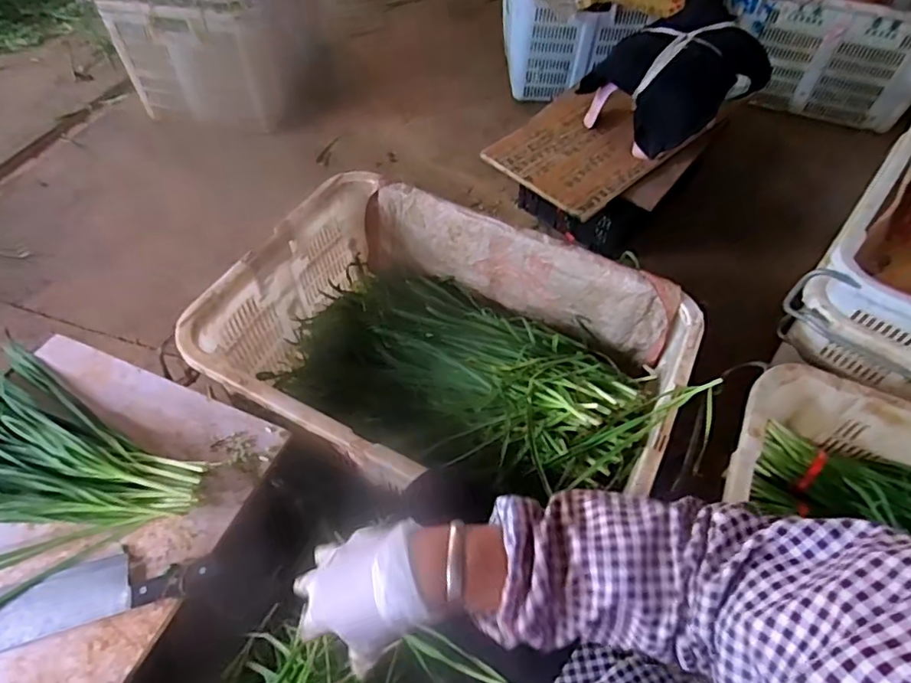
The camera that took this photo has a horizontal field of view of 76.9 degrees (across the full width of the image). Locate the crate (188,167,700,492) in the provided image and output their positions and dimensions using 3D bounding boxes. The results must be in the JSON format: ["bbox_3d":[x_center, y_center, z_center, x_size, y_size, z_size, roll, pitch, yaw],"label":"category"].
[{"bbox_3d":[-0.019,0.032,0.909,0.672,0.215,0.449,23,55,14],"label":"crate"}]

